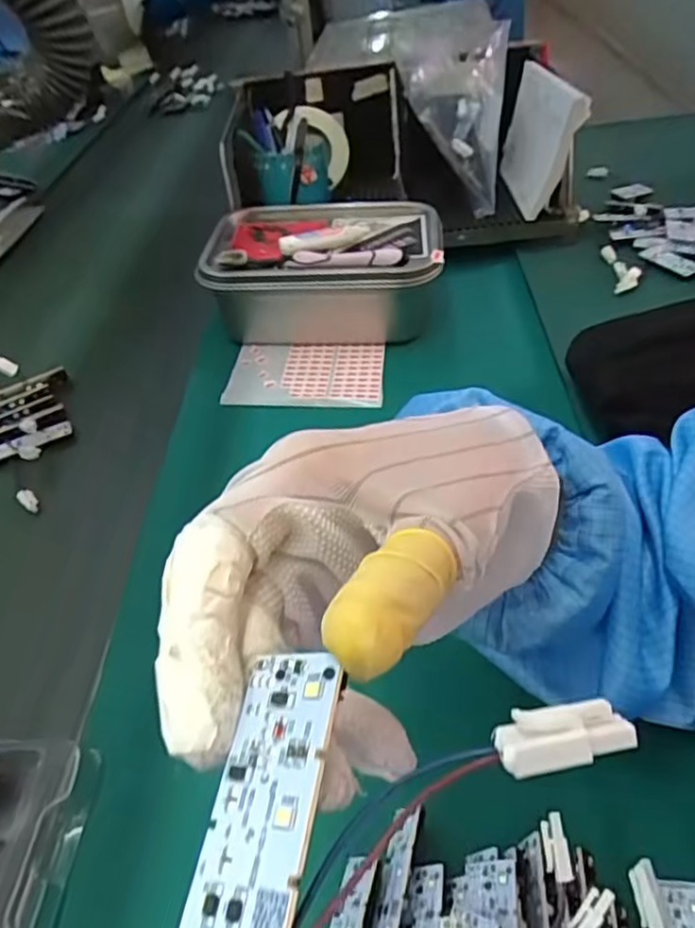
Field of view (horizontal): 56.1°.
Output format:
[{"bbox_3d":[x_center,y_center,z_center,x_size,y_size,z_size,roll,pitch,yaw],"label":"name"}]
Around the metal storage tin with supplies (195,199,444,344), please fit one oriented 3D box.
[{"bbox_3d":[-0.021,-0.200,0.694,0.230,0.105,0.154,-1,43,8],"label":"metal storage tin with supplies"}]

